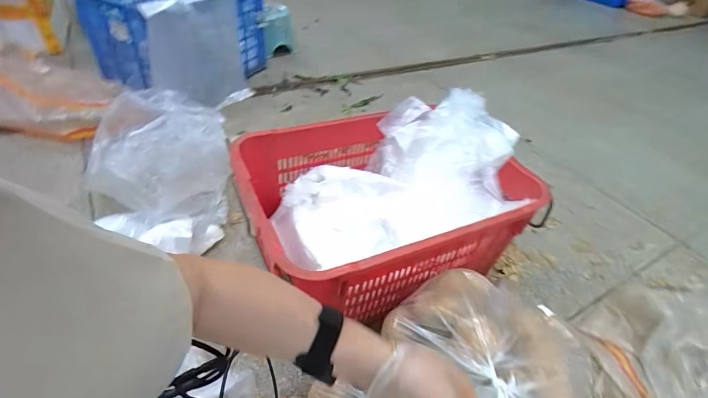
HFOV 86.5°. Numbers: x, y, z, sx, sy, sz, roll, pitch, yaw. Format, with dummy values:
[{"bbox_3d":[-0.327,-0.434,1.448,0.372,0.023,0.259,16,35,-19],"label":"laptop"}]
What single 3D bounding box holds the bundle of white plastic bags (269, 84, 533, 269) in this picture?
[{"bbox_3d":[0.095,-0.065,0.900,0.505,0.230,0.276,-13,45,-19],"label":"bundle of white plastic bags"}]

